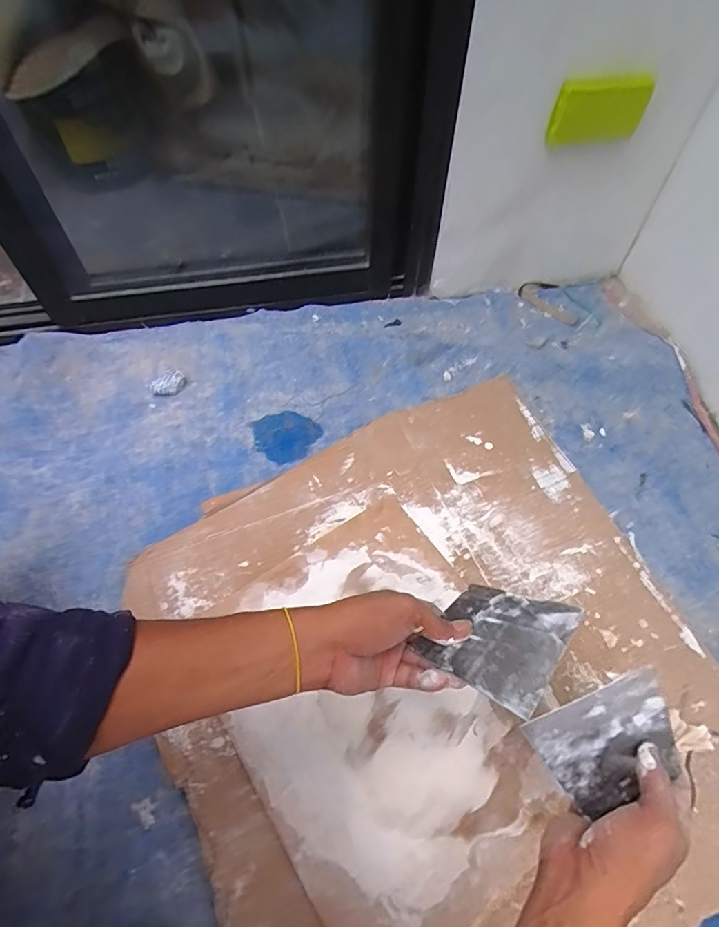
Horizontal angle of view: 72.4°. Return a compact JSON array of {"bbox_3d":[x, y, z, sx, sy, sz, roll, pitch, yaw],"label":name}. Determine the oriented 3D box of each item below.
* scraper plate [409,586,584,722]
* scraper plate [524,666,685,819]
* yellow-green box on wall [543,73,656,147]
[{"bbox_3d":[0.113,0.137,0.397,0.096,0.004,0.136,12,22,36],"label":"scraper plate"},{"bbox_3d":[0.185,0.203,0.363,0.100,0.004,0.086,-31,95,-2],"label":"scraper plate"},{"bbox_3d":[0.329,-0.480,0.675,0.138,0.078,0.017,-9,61,-7],"label":"yellow-green box on wall"}]

